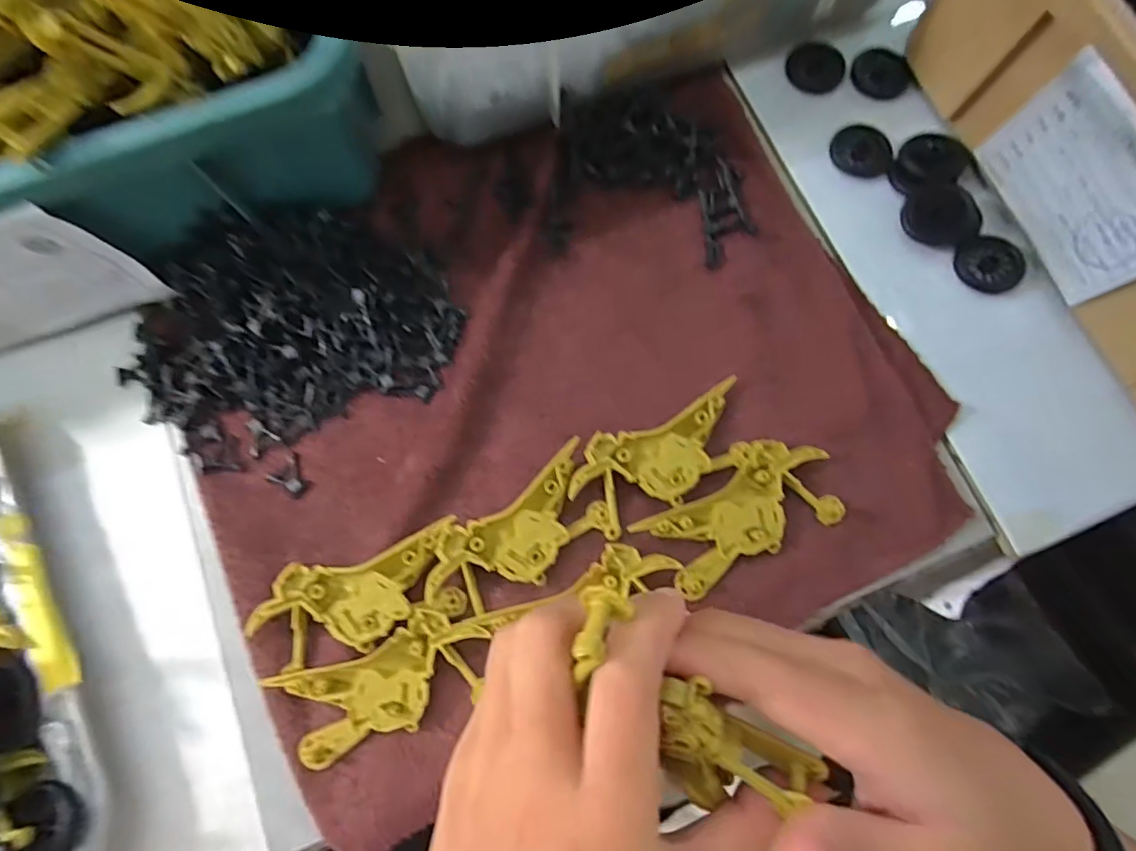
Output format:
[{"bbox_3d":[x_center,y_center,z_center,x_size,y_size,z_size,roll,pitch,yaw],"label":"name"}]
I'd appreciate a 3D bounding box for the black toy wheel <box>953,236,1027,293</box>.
[{"bbox_3d":[0.256,-0.098,0.316,0.035,0.008,0.036,0,77,-1],"label":"black toy wheel"}]

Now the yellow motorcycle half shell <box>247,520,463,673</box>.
[{"bbox_3d":[-0.104,0.086,0.262,0.103,0.012,0.048,-15,78,-4],"label":"yellow motorcycle half shell"}]

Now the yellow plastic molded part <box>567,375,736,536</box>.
[{"bbox_3d":[0.051,0.017,0.279,0.099,0.009,0.048,-26,79,-6],"label":"yellow plastic molded part"}]

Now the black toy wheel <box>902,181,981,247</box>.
[{"bbox_3d":[0.225,-0.128,0.317,0.037,0.007,0.040,0,91,19],"label":"black toy wheel"}]

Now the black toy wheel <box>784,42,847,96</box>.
[{"bbox_3d":[0.167,-0.240,0.349,0.036,0.007,0.035,0,77,-1],"label":"black toy wheel"}]

